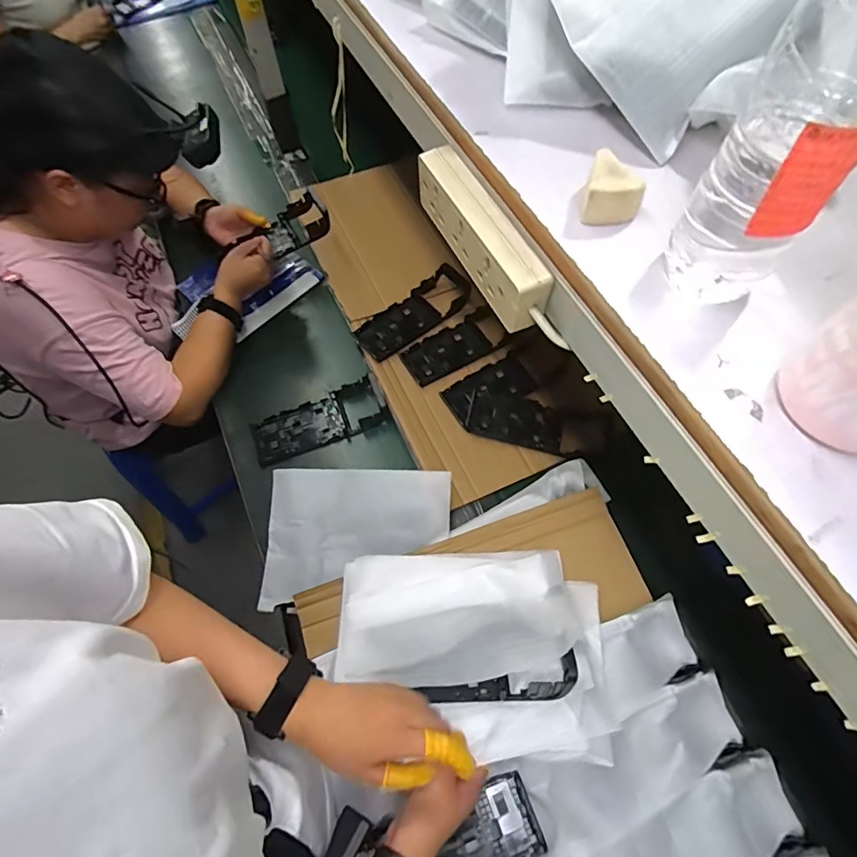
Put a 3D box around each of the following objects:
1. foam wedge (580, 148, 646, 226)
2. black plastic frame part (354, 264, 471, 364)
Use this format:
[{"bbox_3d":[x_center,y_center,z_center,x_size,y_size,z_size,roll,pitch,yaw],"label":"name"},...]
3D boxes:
[{"bbox_3d":[0.130,-0.165,0.350,0.038,0.031,0.039,19,65,10],"label":"foam wedge"},{"bbox_3d":[-0.023,-0.204,0.871,0.225,0.019,0.086,-37,68,-16],"label":"black plastic frame part"}]

